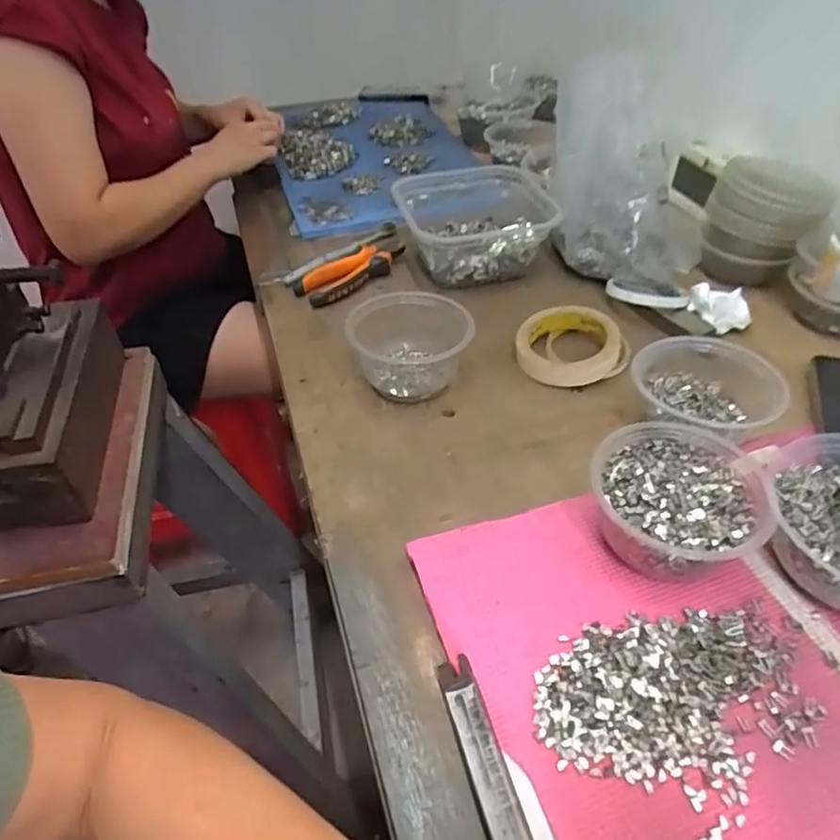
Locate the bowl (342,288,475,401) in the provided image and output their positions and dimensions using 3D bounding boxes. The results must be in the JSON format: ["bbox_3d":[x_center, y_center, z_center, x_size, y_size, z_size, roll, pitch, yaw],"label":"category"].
[{"bbox_3d":[-0.008,-0.067,0.582,0.105,0.069,0.099,-2,43,2],"label":"bowl"}]

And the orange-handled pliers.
[{"bbox_3d":[-0.078,-0.179,0.727,0.139,0.022,0.058,-31,50,-27],"label":"orange-handled pliers"}]

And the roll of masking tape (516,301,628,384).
[{"bbox_3d":[0.151,-0.075,0.614,0.106,0.034,0.106,-2,43,2],"label":"roll of masking tape"}]

